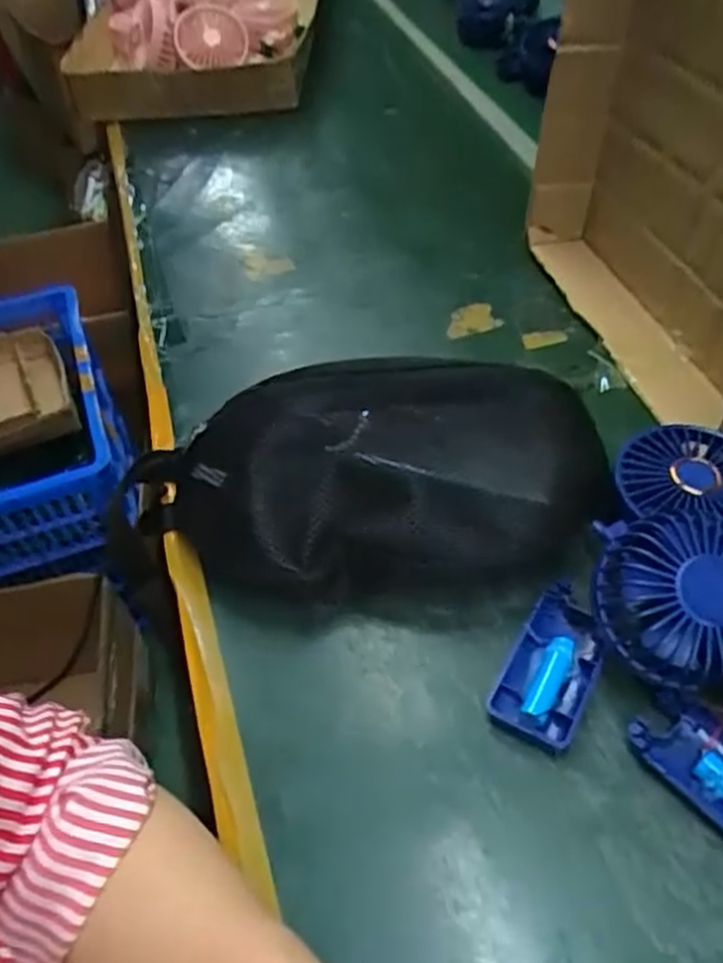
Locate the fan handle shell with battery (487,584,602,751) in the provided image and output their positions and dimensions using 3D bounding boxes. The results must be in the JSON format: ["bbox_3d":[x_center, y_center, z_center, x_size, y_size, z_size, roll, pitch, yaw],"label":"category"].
[{"bbox_3d":[0.105,0.099,0.406,0.044,0.018,0.090,22,55,21],"label":"fan handle shell with battery"}]

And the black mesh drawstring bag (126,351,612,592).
[{"bbox_3d":[0.001,0.004,0.457,0.290,0.086,0.129,-1,50,4],"label":"black mesh drawstring bag"}]

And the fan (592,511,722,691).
[{"bbox_3d":[0.165,0.060,0.379,0.086,0.040,0.084,-2,78,4],"label":"fan"}]

